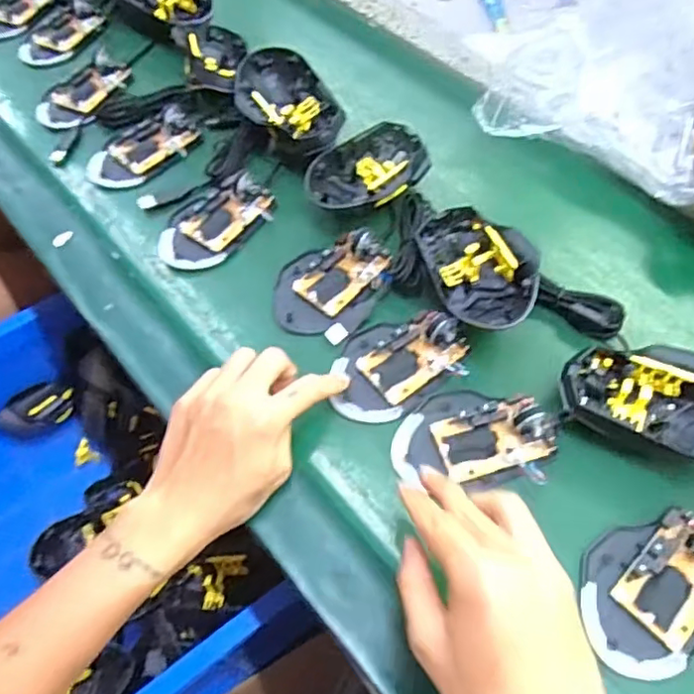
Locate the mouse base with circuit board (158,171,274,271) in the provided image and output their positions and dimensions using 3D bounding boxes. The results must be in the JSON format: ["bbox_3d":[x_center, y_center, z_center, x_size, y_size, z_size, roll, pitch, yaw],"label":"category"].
[{"bbox_3d":[-0.120,-0.113,0.523,0.070,0.023,0.102,39,69,24],"label":"mouse base with circuit board"}]

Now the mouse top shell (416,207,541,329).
[{"bbox_3d":[0.100,-0.059,0.462,0.071,0.045,0.110,-16,59,-5],"label":"mouse top shell"}]

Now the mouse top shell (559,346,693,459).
[{"bbox_3d":[0.208,0.039,0.418,0.120,0.043,0.070,15,61,13],"label":"mouse top shell"}]

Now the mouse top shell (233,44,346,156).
[{"bbox_3d":[-0.057,-0.219,0.560,0.074,0.051,0.118,-28,61,-12],"label":"mouse top shell"}]

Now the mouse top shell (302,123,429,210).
[{"bbox_3d":[0.017,-0.151,0.533,0.111,0.032,0.066,-33,62,-14],"label":"mouse top shell"}]

